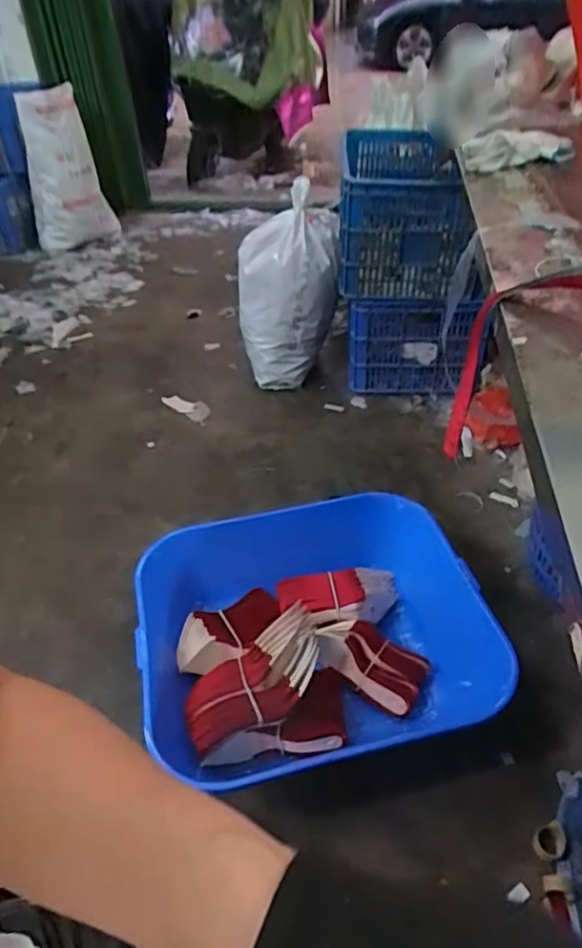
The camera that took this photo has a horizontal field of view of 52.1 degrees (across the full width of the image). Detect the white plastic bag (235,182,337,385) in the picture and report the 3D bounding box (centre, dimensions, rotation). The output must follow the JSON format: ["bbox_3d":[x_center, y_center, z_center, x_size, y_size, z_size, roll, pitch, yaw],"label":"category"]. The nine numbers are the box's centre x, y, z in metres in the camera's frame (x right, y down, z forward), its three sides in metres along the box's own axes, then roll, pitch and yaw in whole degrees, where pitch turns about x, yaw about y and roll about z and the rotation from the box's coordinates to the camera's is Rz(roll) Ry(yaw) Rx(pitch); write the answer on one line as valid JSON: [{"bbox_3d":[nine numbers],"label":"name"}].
[{"bbox_3d":[-0.011,-0.520,1.801,0.300,0.535,0.214,1,41,4],"label":"white plastic bag"}]

